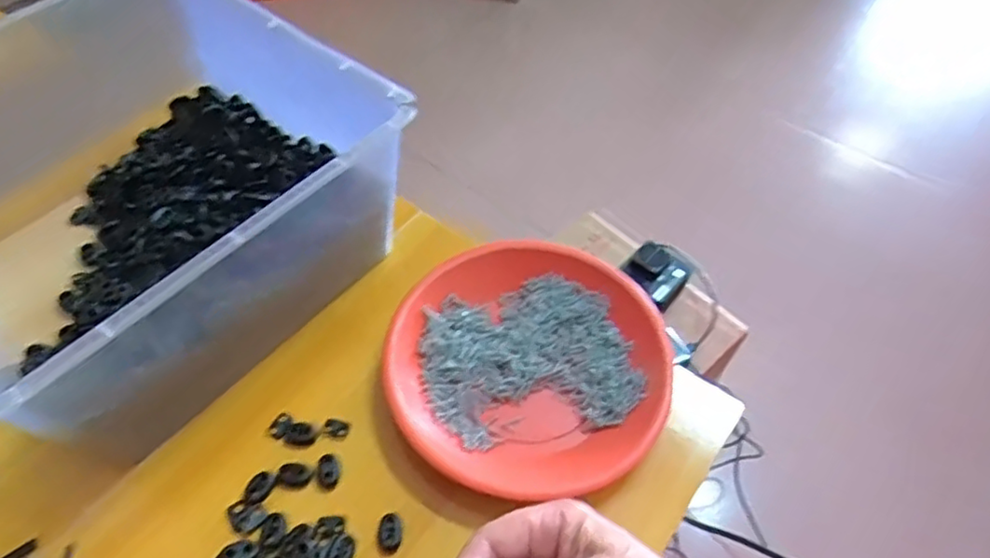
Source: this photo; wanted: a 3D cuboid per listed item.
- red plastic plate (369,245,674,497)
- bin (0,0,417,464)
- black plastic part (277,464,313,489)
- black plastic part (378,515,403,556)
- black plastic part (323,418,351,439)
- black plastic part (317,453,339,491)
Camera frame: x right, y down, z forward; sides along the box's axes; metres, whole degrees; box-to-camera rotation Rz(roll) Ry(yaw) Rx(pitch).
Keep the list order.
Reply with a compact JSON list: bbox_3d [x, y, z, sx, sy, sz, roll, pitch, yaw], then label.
[{"bbox_3d":[0.023,0.059,0.443,0.192,0.026,0.174,-4,56,-3],"label":"red plastic plate"},{"bbox_3d":[-0.275,-0.075,0.466,0.363,0.139,0.295,35,62,22],"label":"bin"},{"bbox_3d":[-0.128,0.125,0.407,0.022,0.004,0.015,0,56,-1],"label":"black plastic part"},{"bbox_3d":[-0.064,0.154,0.388,0.014,0.004,0.023,-7,56,-6],"label":"black plastic part"},{"bbox_3d":[-0.106,0.100,0.427,0.017,0.004,0.011,10,56,6],"label":"black plastic part"},{"bbox_3d":[-0.107,0.123,0.407,0.014,0.004,0.022,-17,58,-12],"label":"black plastic part"}]

